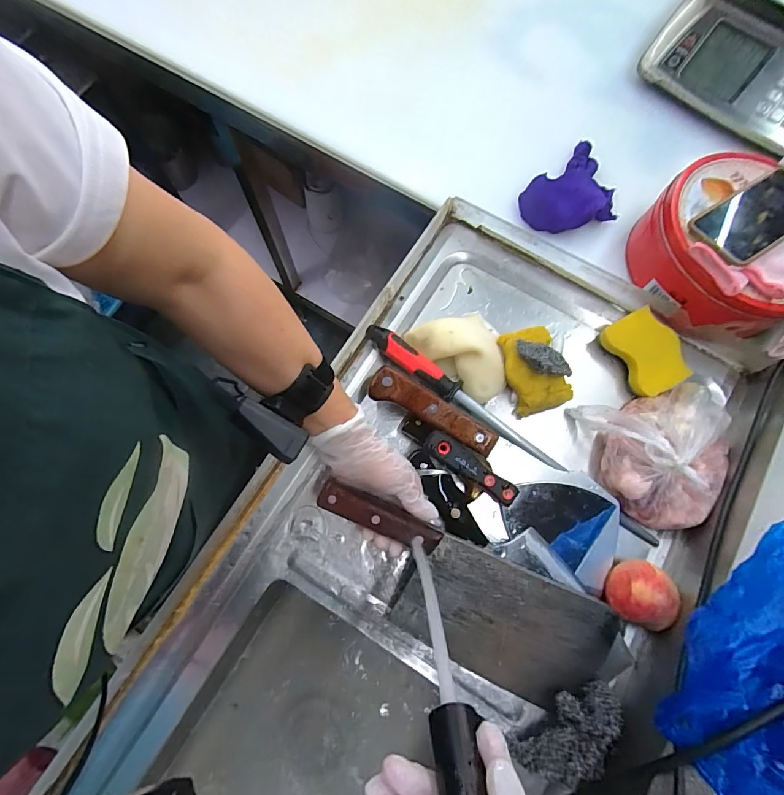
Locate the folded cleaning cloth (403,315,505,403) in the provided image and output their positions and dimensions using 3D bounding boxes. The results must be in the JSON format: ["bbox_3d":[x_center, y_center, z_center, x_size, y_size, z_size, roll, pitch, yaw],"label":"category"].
[{"bbox_3d":[0.096,-0.066,0.531,0.135,0.034,0.097,37,76,8],"label":"folded cleaning cloth"}]

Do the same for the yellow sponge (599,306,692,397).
[{"bbox_3d":[0.325,-0.059,0.524,0.068,0.034,0.105,-27,76,-9],"label":"yellow sponge"}]

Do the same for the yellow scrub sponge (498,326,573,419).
[{"bbox_3d":[0.182,-0.036,0.529,0.070,0.041,0.108,-12,75,-5],"label":"yellow scrub sponge"}]

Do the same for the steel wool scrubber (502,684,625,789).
[{"bbox_3d":[0.183,0.337,0.408,0.115,0.025,0.065,-37,78,-11],"label":"steel wool scrubber"}]

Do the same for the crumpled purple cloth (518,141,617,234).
[{"bbox_3d":[0.254,-0.300,0.587,0.146,0.041,0.127,-25,76,-8],"label":"crumpled purple cloth"}]

